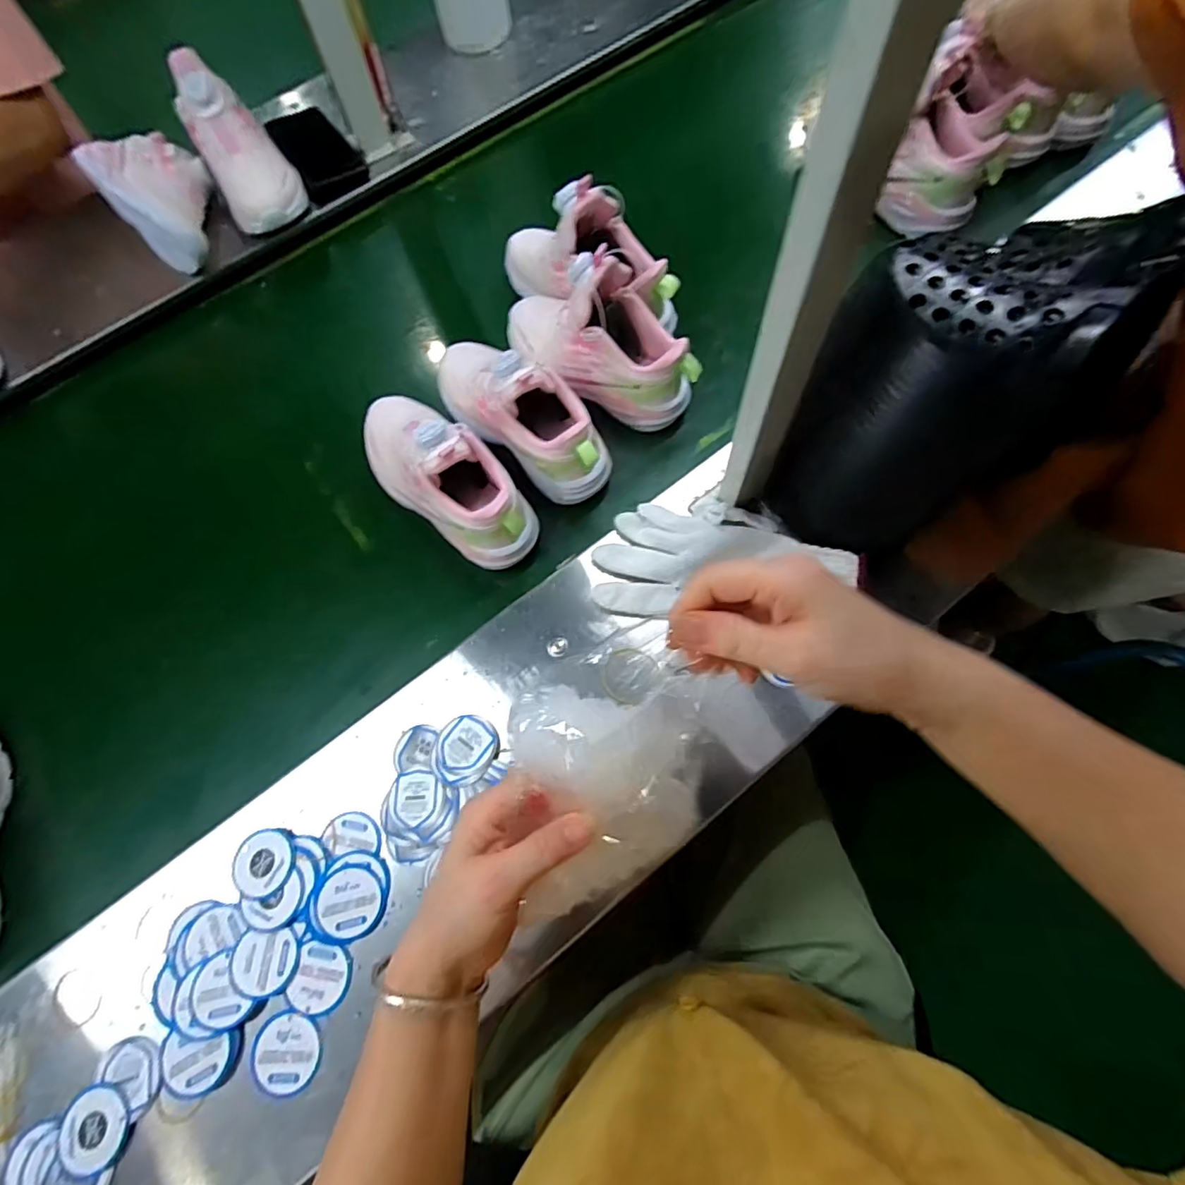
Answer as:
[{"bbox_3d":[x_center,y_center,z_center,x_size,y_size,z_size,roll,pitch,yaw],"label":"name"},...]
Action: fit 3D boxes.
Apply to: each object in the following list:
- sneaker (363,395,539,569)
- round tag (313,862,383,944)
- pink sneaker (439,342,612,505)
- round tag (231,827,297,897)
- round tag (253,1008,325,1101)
[{"bbox_3d":[-0.143,-0.114,0.523,0.086,0.114,0.212,-41,72,-14],"label":"sneaker"},{"bbox_3d":[-0.180,0.229,0.418,0.050,0.006,0.048,-6,68,0],"label":"round tag"},{"bbox_3d":[-0.071,-0.180,0.537,0.081,0.125,0.213,-41,72,-14],"label":"pink sneaker"},{"bbox_3d":[-0.251,0.207,0.431,0.044,0.005,0.045,-1,68,2],"label":"round tag"},{"bbox_3d":[-0.211,0.317,0.388,0.047,0.004,0.046,-1,68,2],"label":"round tag"}]

